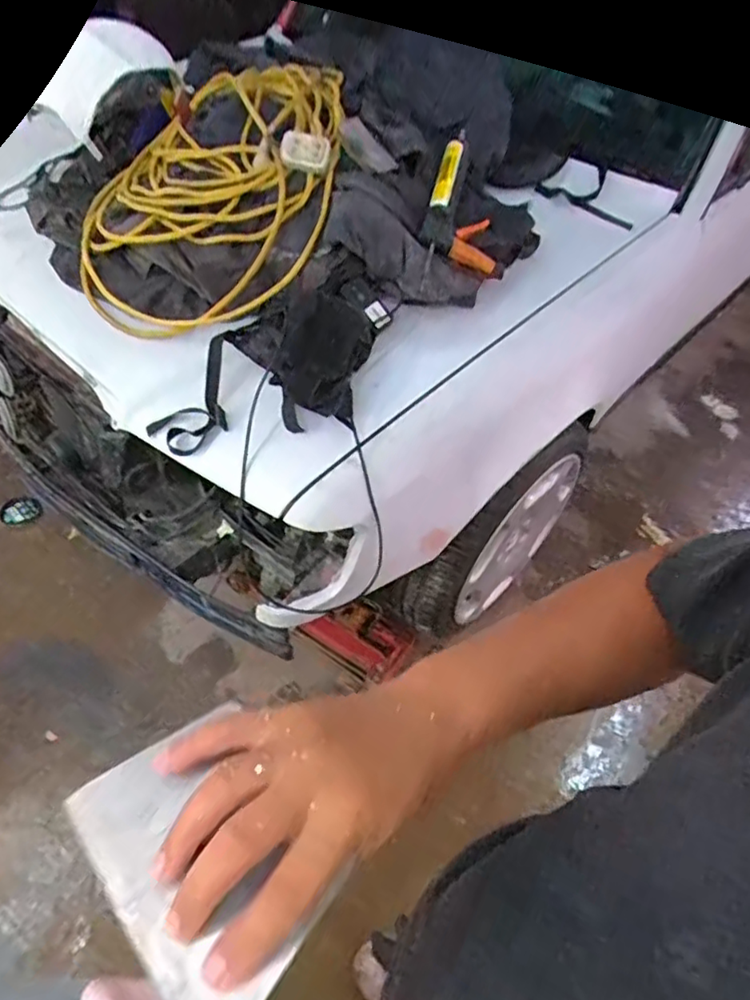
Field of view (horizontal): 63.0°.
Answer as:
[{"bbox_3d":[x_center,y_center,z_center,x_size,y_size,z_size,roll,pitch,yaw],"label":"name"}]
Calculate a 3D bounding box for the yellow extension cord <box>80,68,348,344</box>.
[{"bbox_3d":[-0.305,-0.590,1.154,0.449,0.259,0.596,7,50,-1],"label":"yellow extension cord"}]

